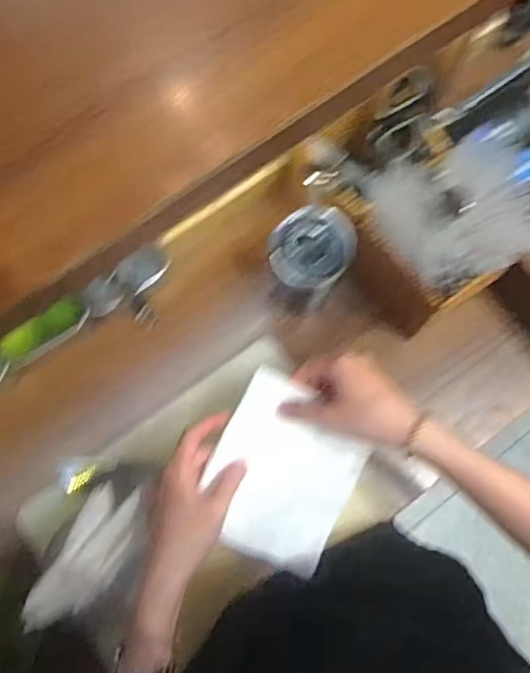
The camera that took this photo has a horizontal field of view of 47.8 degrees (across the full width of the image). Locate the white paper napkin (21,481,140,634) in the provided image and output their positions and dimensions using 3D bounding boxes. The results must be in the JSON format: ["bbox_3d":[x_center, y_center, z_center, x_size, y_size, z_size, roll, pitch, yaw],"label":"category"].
[{"bbox_3d":[-0.165,0.208,0.560,0.055,0.029,0.137,28,78,5],"label":"white paper napkin"}]

